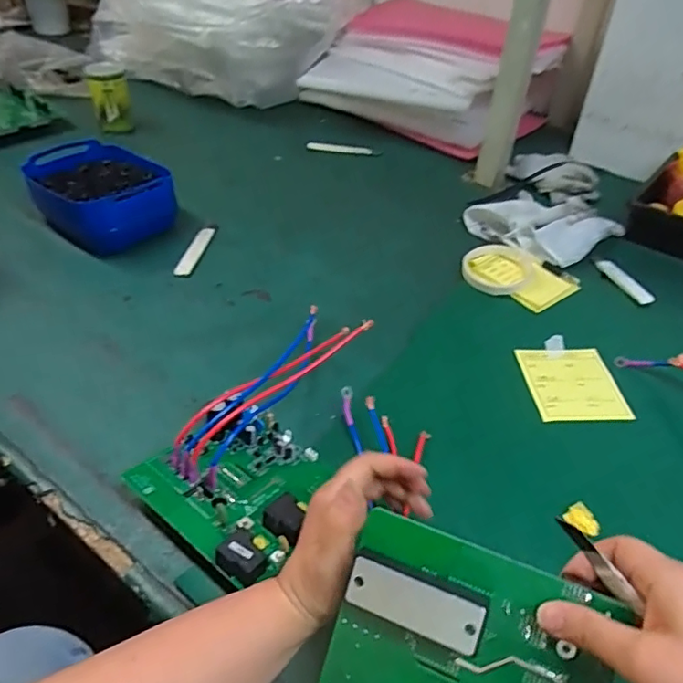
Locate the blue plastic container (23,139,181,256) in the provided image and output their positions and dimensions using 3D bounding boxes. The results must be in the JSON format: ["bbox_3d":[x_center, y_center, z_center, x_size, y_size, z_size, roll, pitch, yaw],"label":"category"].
[{"bbox_3d":[-0.350,-0.210,0.812,0.161,0.076,0.196,-29,51,-29],"label":"blue plastic container"}]

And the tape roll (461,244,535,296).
[{"bbox_3d":[0.208,-0.097,0.737,0.090,0.014,0.109,17,45,17],"label":"tape roll"}]

